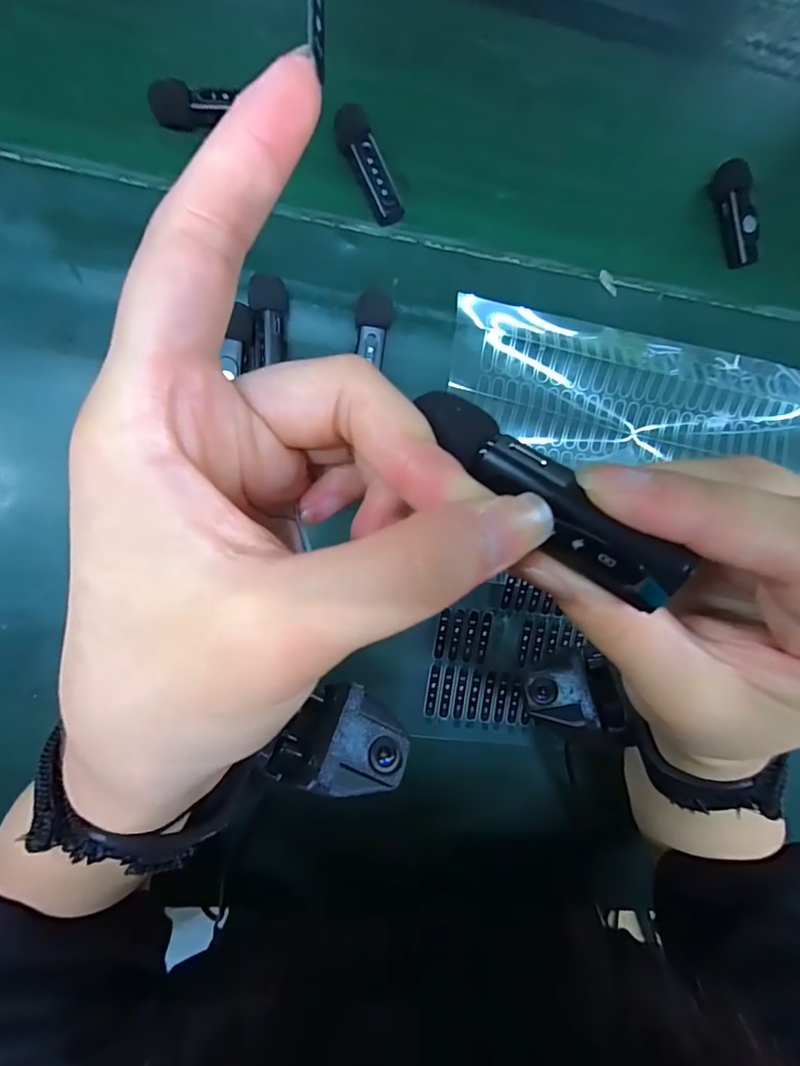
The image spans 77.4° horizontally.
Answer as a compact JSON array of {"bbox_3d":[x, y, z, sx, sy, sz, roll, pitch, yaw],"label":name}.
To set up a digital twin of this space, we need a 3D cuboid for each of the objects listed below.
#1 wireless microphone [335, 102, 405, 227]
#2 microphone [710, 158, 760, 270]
[{"bbox_3d":[-0.018,-0.212,0.290,0.019,0.016,0.062,-28,94,-7],"label":"wireless microphone"},{"bbox_3d":[0.219,-0.206,0.323,0.017,0.016,0.063,-15,93,-8],"label":"microphone"}]

